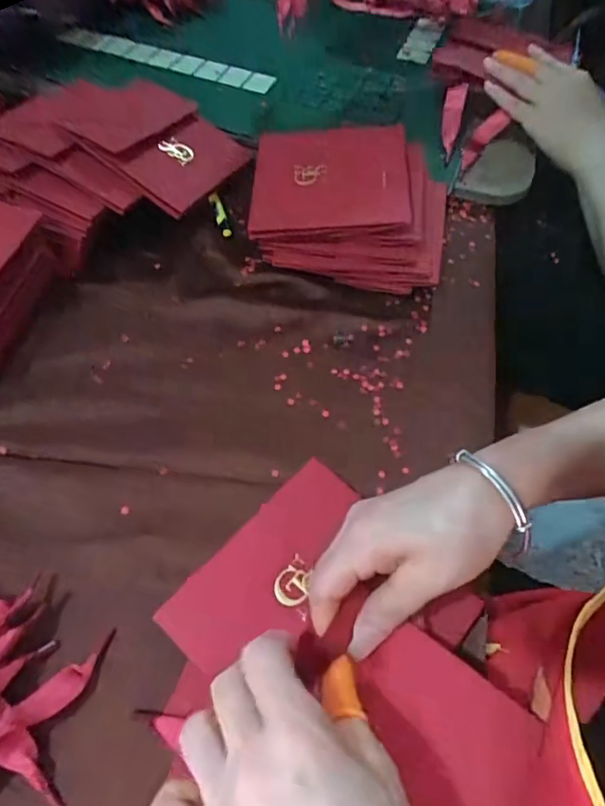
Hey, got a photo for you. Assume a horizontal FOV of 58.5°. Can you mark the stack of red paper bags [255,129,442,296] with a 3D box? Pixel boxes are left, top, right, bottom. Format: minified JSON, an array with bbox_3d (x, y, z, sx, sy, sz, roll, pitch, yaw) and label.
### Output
[{"bbox_3d":[0.043,-0.189,0.489,0.174,0.068,0.156,9,59,3],"label":"stack of red paper bags"}]

